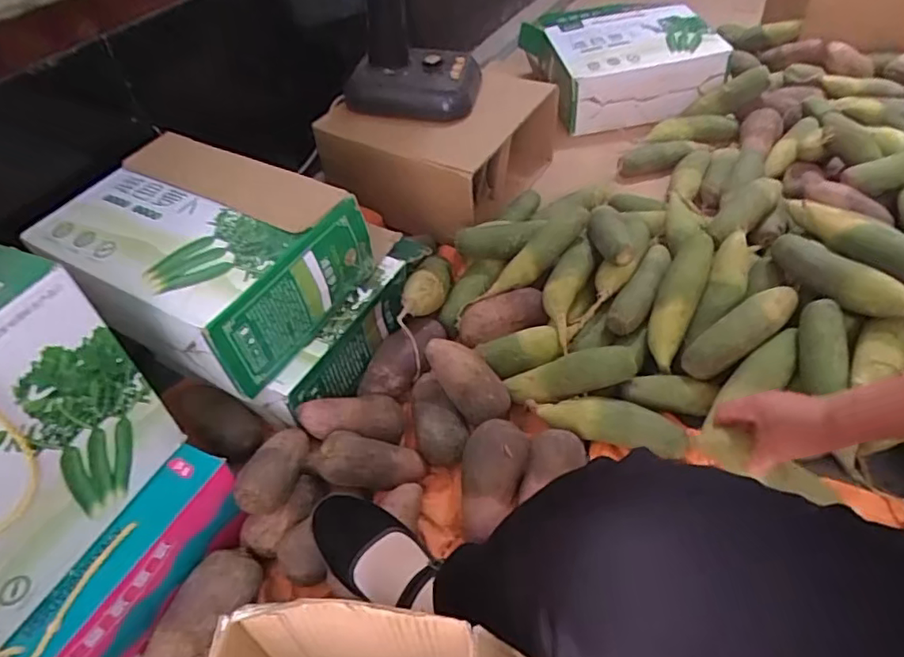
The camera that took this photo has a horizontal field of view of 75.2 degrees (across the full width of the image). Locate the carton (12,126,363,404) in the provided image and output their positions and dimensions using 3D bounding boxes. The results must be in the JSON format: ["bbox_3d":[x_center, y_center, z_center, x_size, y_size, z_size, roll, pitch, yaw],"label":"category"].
[{"bbox_3d":[-0.333,-0.100,0.787,0.347,0.137,0.254,21,53,23],"label":"carton"}]

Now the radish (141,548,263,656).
[{"bbox_3d":[-0.272,0.316,0.633,0.071,0.065,0.158,26,55,26],"label":"radish"}]

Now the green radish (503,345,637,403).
[{"bbox_3d":[0.160,0.064,0.800,0.177,0.046,0.049,-17,45,16],"label":"green radish"}]

